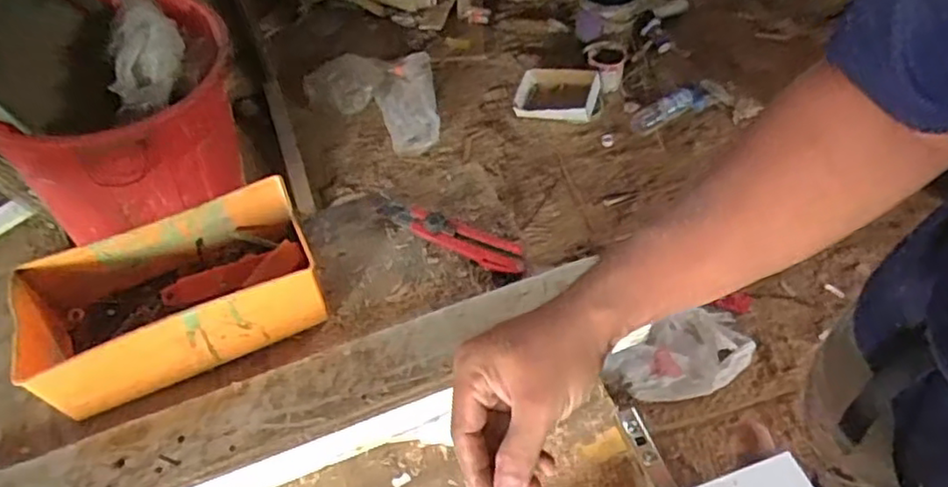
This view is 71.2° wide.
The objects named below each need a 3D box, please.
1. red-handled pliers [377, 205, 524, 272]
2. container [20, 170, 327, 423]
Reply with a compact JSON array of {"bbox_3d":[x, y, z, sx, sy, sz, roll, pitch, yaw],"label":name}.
[{"bbox_3d":[-0.023,-0.012,0.654,0.163,0.018,0.036,28,60,22],"label":"red-handled pliers"},{"bbox_3d":[-0.261,0.048,0.584,0.229,0.082,0.123,-22,54,-11],"label":"container"}]

